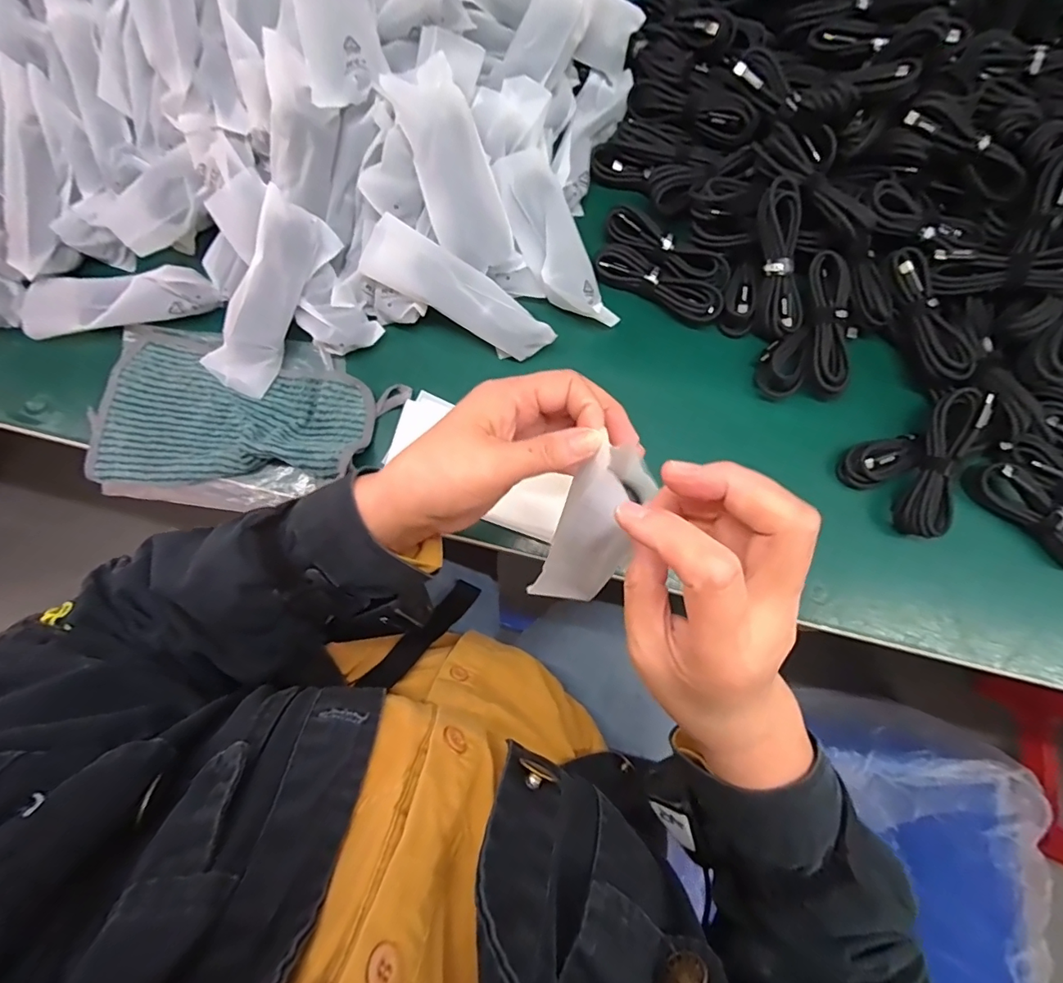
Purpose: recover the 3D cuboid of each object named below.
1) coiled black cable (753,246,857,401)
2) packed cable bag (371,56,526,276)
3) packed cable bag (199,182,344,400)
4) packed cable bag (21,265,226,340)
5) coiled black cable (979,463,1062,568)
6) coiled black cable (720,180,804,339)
[{"bbox_3d":[0.229,-0.127,0.405,0.063,0.030,0.116,18,95,3],"label":"coiled black cable"},{"bbox_3d":[-0.058,-0.239,0.382,0.055,0.019,0.145,-28,113,-6],"label":"packed cable bag"},{"bbox_3d":[-0.209,-0.151,0.399,0.049,0.043,0.149,33,104,6],"label":"packed cable bag"},{"bbox_3d":[-0.339,-0.159,0.413,0.153,0.035,0.043,-7,79,-2],"label":"packed cable bag"},{"bbox_3d":[0.387,0.021,0.375,0.105,0.028,0.026,41,81,7],"label":"coiled black cable"},{"bbox_3d":[0.193,-0.183,0.402,0.056,0.028,0.112,8,112,1],"label":"coiled black cable"}]

